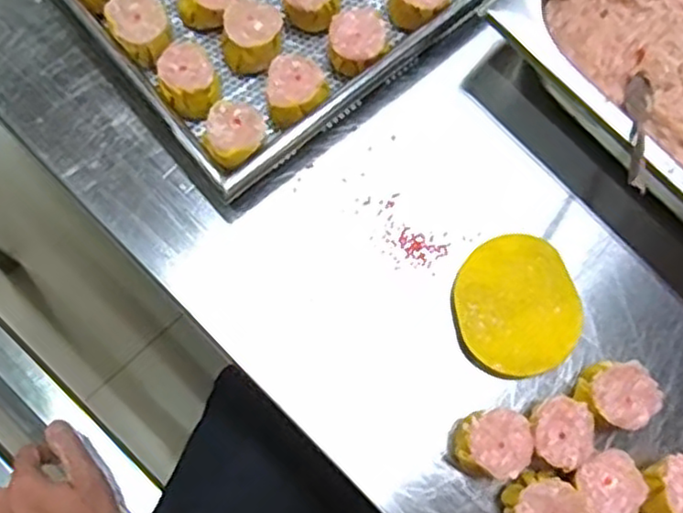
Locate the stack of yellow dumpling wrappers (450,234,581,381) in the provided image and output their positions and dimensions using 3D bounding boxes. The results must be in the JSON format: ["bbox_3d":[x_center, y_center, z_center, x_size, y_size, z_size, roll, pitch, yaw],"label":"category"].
[{"bbox_3d":[0.102,0.031,0.428,0.075,0.017,0.079,-20,78,-9],"label":"stack of yellow dumpling wrappers"}]

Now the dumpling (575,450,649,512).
[{"bbox_3d":[0.146,0.127,0.396,0.035,0.035,0.036,1,75,-4],"label":"dumpling"}]

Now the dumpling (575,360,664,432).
[{"bbox_3d":[0.155,0.079,0.408,0.044,0.034,0.037,6,76,-2],"label":"dumpling"}]

